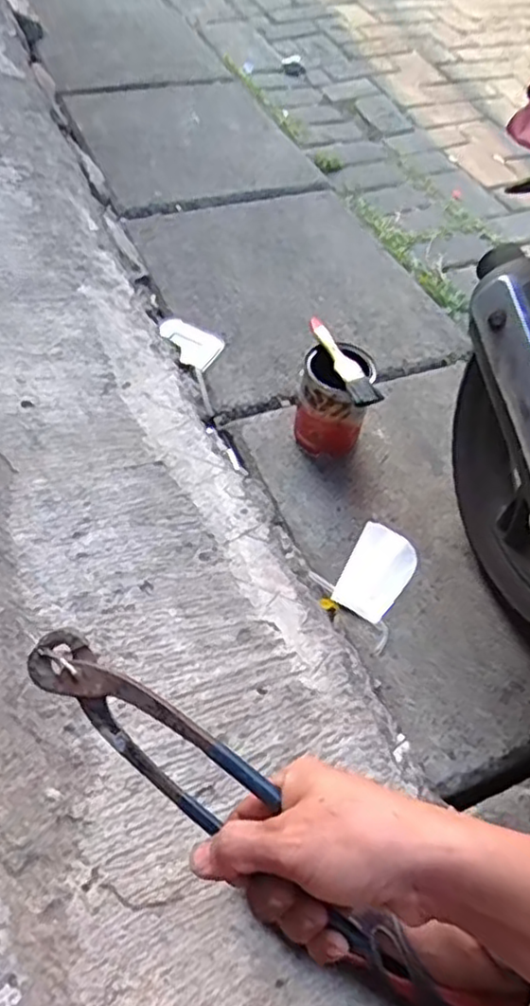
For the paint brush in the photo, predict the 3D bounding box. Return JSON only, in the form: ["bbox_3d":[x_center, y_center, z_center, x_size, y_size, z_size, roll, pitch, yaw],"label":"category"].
[{"bbox_3d":[0.103,-0.193,0.928,0.037,0.020,0.169,-16,55,-18],"label":"paint brush"}]

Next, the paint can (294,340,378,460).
[{"bbox_3d":[0.095,-0.142,0.980,0.097,0.148,0.101,3,52,-4],"label":"paint can"}]

